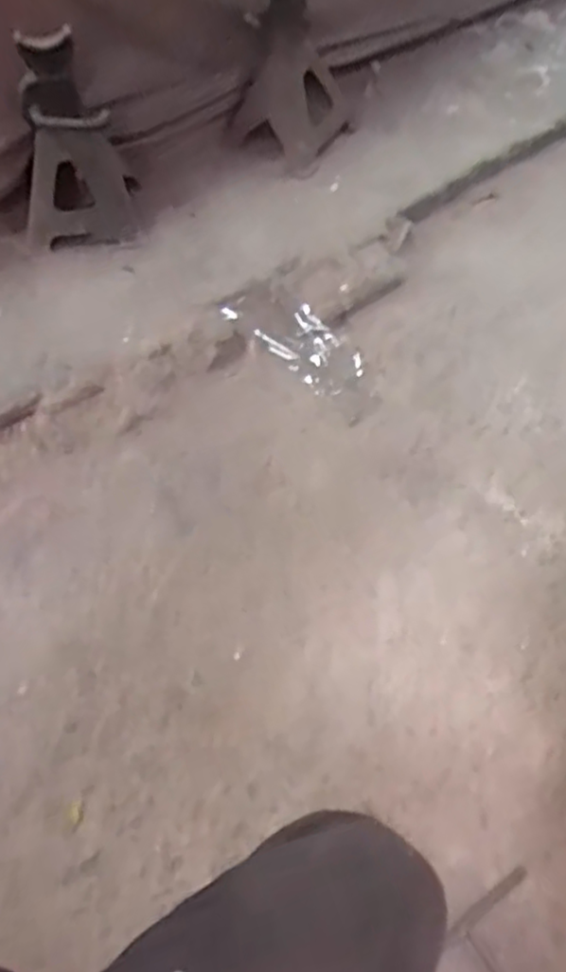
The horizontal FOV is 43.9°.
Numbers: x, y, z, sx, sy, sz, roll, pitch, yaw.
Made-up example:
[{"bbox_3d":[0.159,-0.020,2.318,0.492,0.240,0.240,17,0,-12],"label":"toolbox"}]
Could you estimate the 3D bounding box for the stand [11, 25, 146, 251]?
[{"bbox_3d":[-0.332,-0.513,1.065,0.173,0.285,0.181,-13,60,-7],"label":"stand"}]

